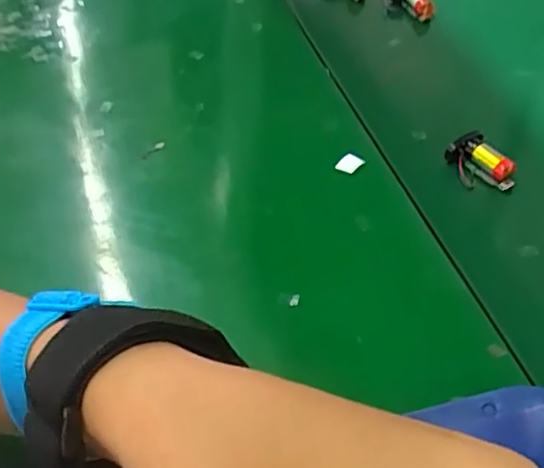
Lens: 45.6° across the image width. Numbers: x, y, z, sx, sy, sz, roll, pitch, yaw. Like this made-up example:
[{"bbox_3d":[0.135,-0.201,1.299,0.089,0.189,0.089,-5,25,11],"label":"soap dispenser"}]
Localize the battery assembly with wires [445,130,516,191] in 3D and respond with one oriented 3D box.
[{"bbox_3d":[0.153,-0.051,0.475,0.031,0.019,0.047,-21,51,-15],"label":"battery assembly with wires"}]

